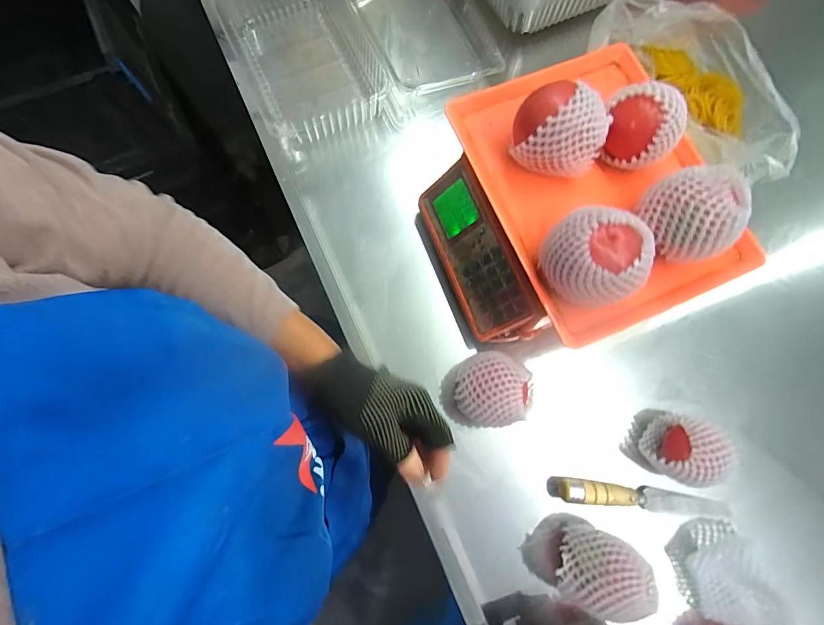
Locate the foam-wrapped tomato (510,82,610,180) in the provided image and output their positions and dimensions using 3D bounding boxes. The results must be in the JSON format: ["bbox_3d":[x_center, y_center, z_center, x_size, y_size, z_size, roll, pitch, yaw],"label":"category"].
[{"bbox_3d":[0.146,-0.182,0.397,0.086,0.070,0.071,10,78,3],"label":"foam-wrapped tomato"}]

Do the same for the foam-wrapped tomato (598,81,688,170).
[{"bbox_3d":[0.230,-0.183,0.400,0.060,0.062,0.061,0,77,0],"label":"foam-wrapped tomato"}]

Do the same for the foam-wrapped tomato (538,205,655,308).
[{"bbox_3d":[0.168,-0.050,0.373,0.092,0.076,0.078,19,78,5],"label":"foam-wrapped tomato"}]

